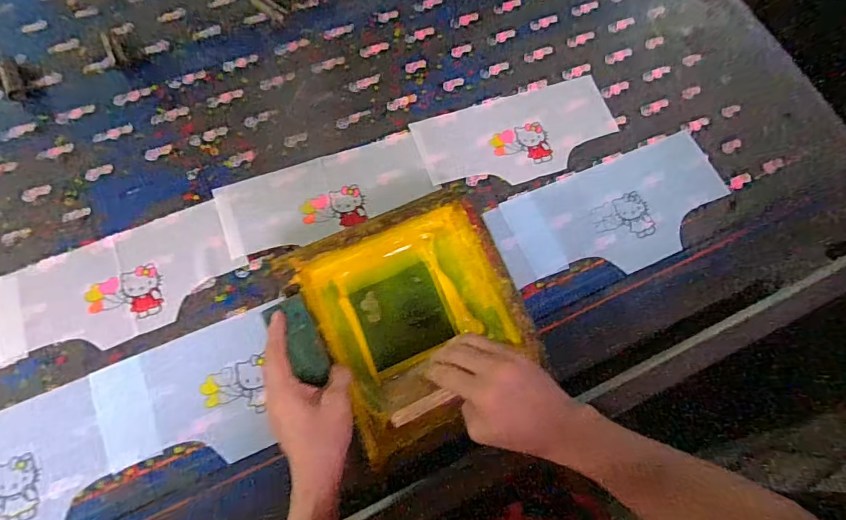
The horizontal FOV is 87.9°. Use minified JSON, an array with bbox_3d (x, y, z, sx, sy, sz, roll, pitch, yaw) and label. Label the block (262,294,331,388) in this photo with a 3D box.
[{"bbox_3d":[-0.120,0.081,0.425,0.039,0.022,0.092,-25,66,-9],"label":"block"}]

